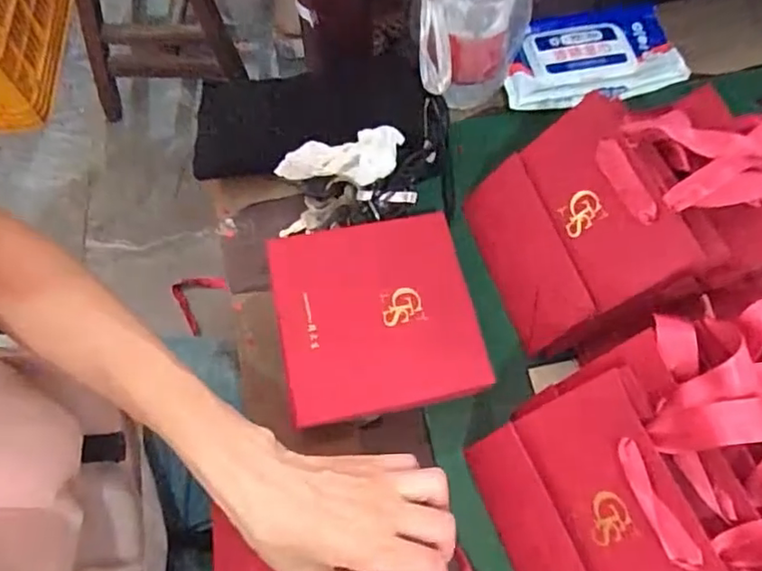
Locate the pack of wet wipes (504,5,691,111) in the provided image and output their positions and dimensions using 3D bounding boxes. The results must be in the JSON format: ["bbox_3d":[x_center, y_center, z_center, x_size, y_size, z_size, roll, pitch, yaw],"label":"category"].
[{"bbox_3d":[0.189,-0.211,0.547,0.165,0.026,0.089,-9,68,-5],"label":"pack of wet wipes"}]

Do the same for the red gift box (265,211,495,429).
[{"bbox_3d":[-0.004,0.025,0.443,0.138,0.038,0.139,-11,68,-6],"label":"red gift box"}]

